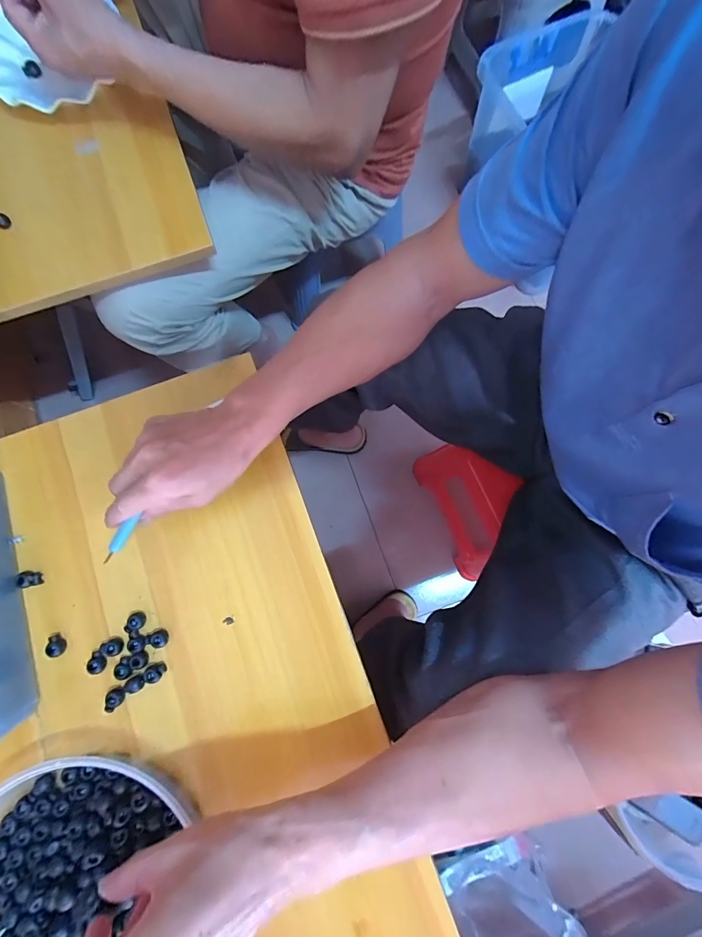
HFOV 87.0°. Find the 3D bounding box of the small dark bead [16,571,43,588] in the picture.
[{"bbox_3d":[-0.315,0.107,0.360,0.022,0.009,0.015,-9,79,-2],"label":"small dark bead"}]

